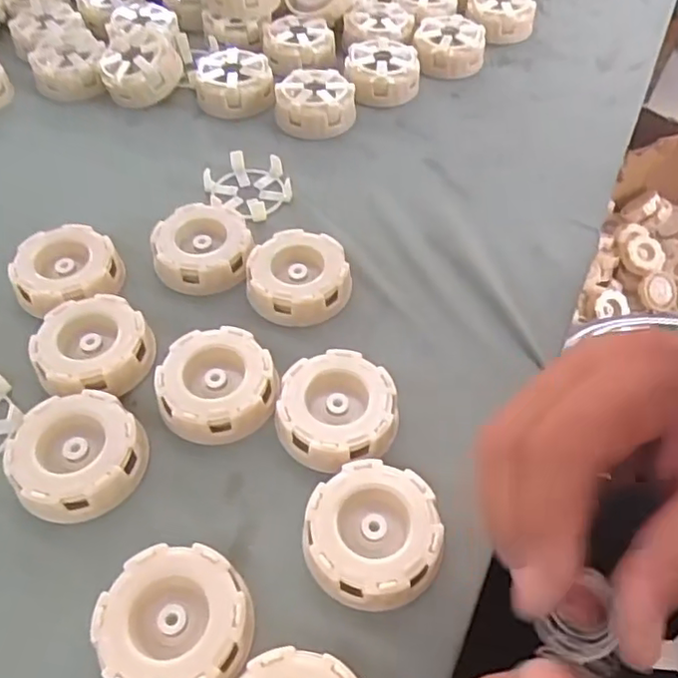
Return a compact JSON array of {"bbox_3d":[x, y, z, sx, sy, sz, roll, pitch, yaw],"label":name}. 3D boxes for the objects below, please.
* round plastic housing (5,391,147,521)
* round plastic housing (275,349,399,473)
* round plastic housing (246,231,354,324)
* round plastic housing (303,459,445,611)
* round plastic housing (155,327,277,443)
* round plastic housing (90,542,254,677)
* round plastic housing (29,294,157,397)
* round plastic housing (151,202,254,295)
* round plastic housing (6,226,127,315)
[{"bbox_3d":[-0.125,0.055,0.300,0.059,0.019,0.058,0,53,0],"label":"round plastic housing"},{"bbox_3d":[-0.001,0.036,0.320,0.058,0.019,0.059,0,53,0],"label":"round plastic housing"},{"bbox_3d":[-0.024,-0.038,0.373,0.059,0.017,0.059,0,53,0],"label":"round plastic housing"},{"bbox_3d":[0.015,0.088,0.282,0.059,0.019,0.059,0,53,0],"label":"round plastic housing"},{"bbox_3d":[-0.064,0.024,0.327,0.059,0.020,0.058,0,53,0],"label":"round plastic housing"},{"bbox_3d":[-0.067,0.117,0.257,0.059,0.019,0.060,0,53,0],"label":"round plastic housing"},{"bbox_3d":[-0.133,0.004,0.337,0.058,0.021,0.060,0,53,0],"label":"round plastic housing"},{"bbox_3d":[-0.084,-0.058,0.385,0.058,0.018,0.059,0,53,0],"label":"round plastic housing"},{"bbox_3d":[-0.163,-0.041,0.374,0.059,0.022,0.057,0,53,0],"label":"round plastic housing"}]

